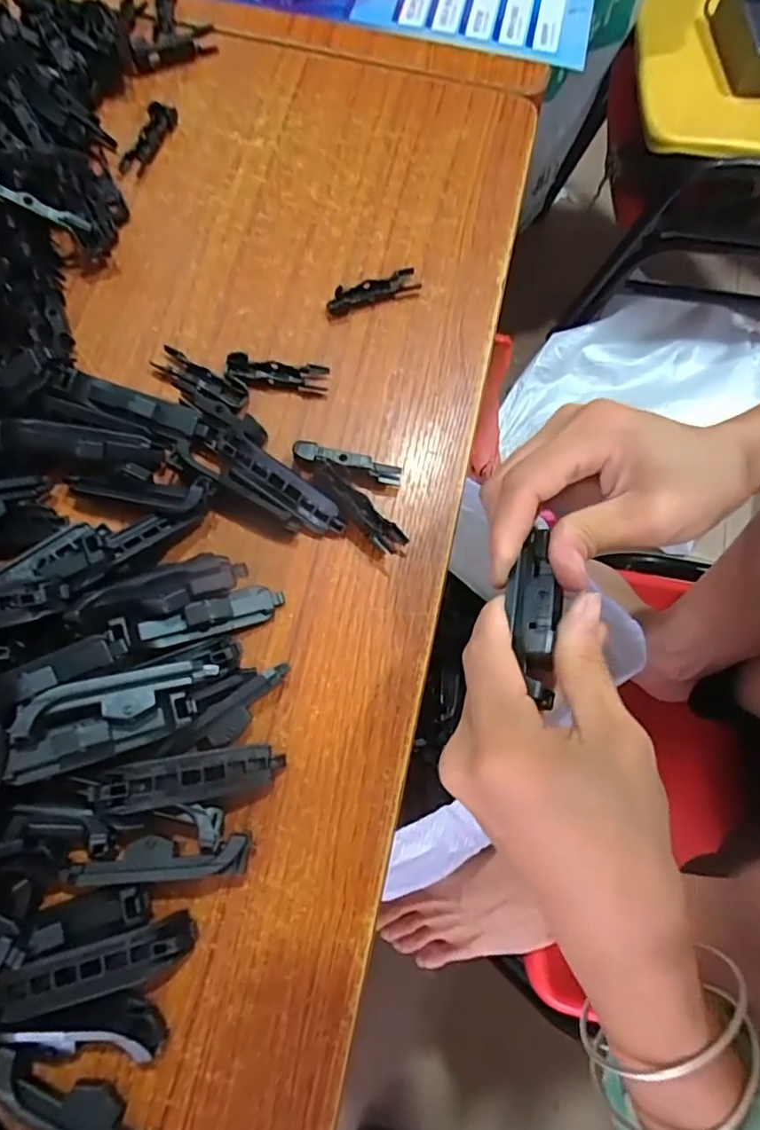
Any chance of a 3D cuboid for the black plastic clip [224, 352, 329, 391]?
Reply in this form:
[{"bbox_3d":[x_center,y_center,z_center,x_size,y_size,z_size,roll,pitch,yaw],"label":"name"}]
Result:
[{"bbox_3d":[-0.056,-0.104,0.305,0.055,0.008,0.018,3,74,-1],"label":"black plastic clip"}]

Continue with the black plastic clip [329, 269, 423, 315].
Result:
[{"bbox_3d":[-0.005,-0.157,0.322,0.054,0.006,0.015,-22,76,-8],"label":"black plastic clip"}]

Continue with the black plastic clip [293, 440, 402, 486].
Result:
[{"bbox_3d":[-0.016,-0.052,0.290,0.055,0.014,0.010,10,74,1],"label":"black plastic clip"}]

